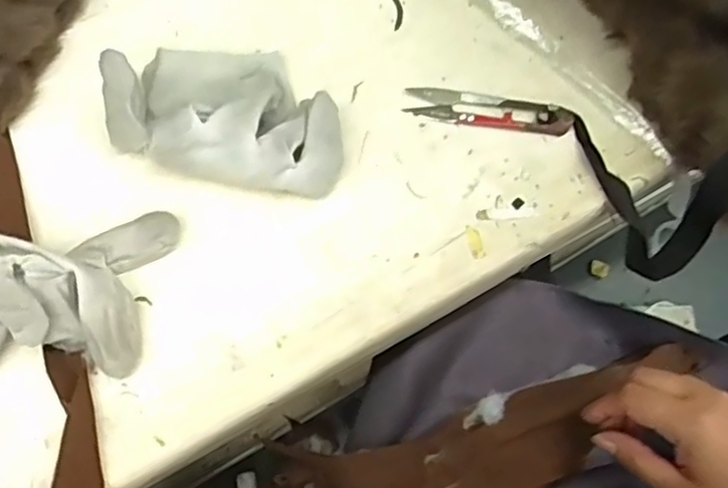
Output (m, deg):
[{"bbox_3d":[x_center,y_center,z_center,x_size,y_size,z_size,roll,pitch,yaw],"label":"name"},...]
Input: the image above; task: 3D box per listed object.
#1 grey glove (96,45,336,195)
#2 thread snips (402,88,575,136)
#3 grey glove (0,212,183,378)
[{"bbox_3d":[-0.081,-0.077,0.370,0.132,0.041,0.089,2,70,1],"label":"grey glove"},{"bbox_3d":[0.076,-0.081,0.388,0.097,0.009,0.022,10,70,4],"label":"thread snips"},{"bbox_3d":[-0.175,0.026,0.332,0.137,0.042,0.102,2,70,1],"label":"grey glove"}]

